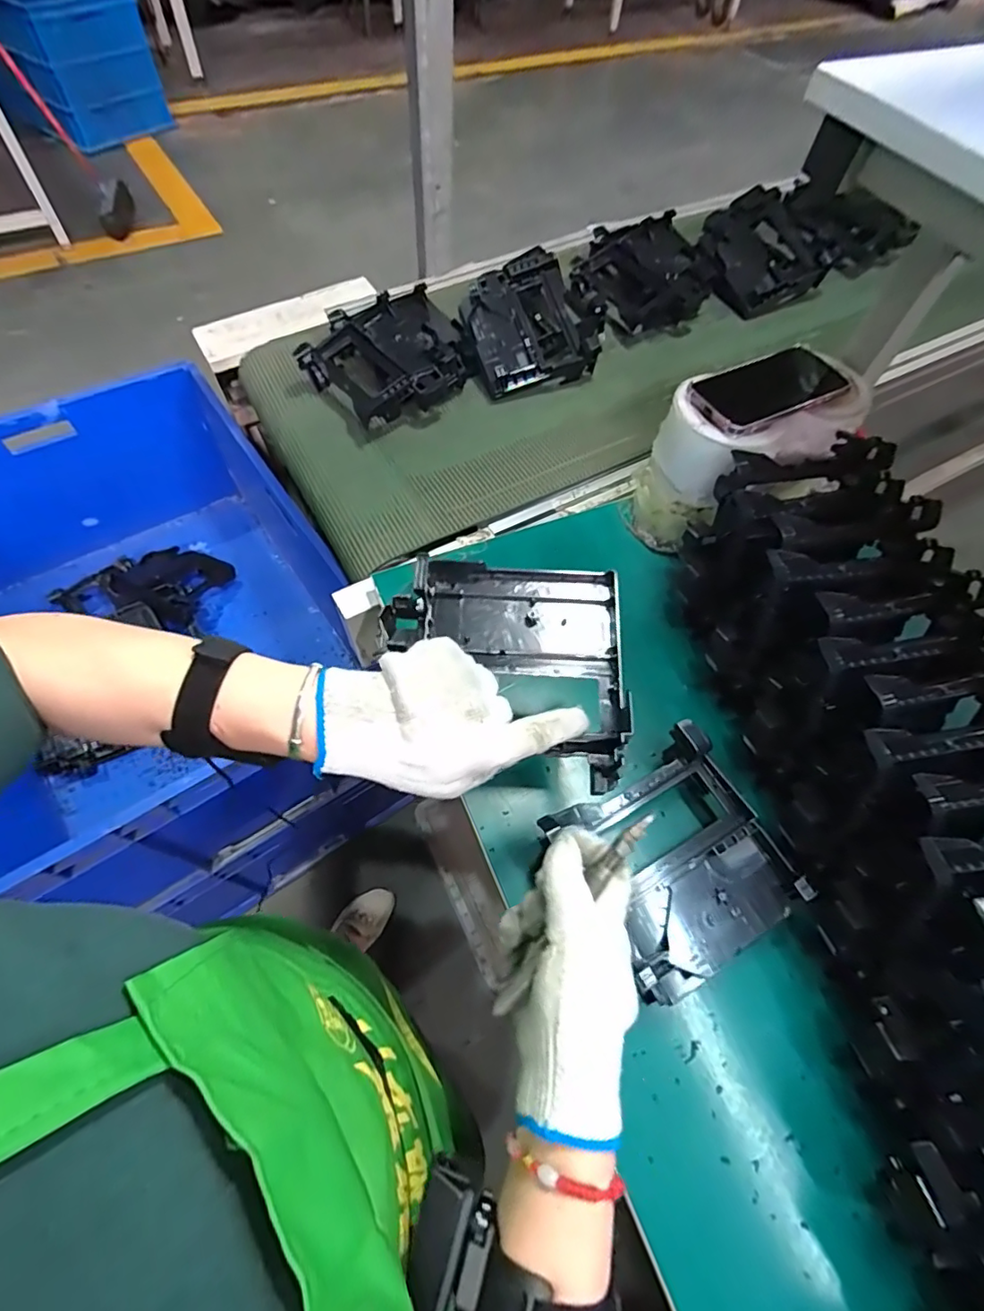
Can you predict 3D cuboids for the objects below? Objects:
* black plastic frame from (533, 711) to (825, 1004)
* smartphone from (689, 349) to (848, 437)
[{"bbox_3d":[0.151,0.162,0.448,0.152,0.040,0.160,-26,66,-17],"label":"black plastic frame"},{"bbox_3d":[0.284,-0.274,0.566,0.164,0.013,0.082,-26,66,-17],"label":"smartphone"}]

